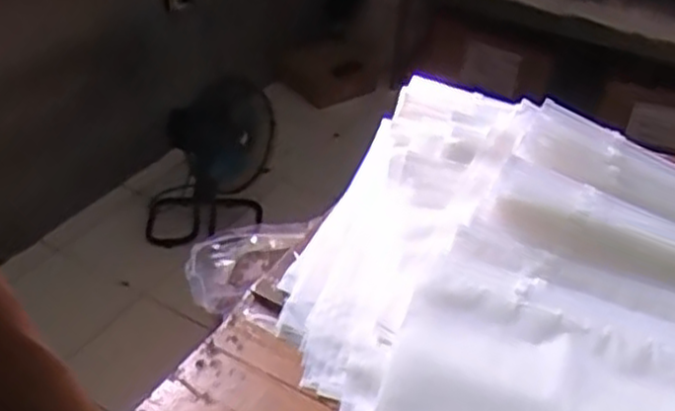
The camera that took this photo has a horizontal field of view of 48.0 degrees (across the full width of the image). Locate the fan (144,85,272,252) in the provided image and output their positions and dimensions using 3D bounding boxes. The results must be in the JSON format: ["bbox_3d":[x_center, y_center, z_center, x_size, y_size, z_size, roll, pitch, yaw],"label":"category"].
[{"bbox_3d":[-0.329,-0.109,1.928,0.332,0.367,0.228,-1,38,-5],"label":"fan"}]

